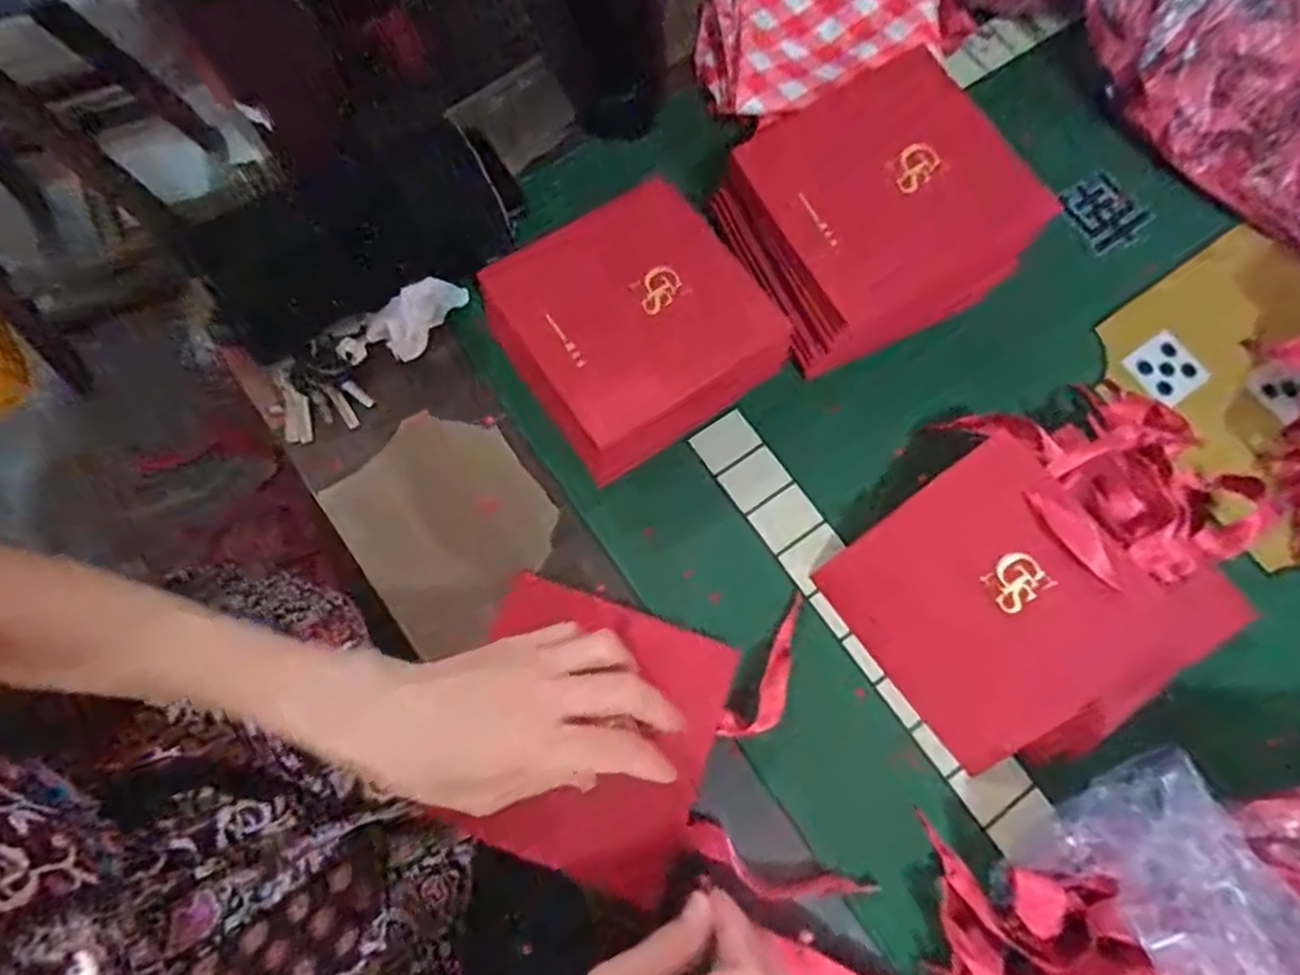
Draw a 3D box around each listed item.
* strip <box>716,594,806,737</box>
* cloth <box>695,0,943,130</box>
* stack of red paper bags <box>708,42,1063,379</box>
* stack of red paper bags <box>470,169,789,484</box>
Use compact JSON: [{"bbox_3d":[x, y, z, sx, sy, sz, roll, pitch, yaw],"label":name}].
[{"bbox_3d":[0.071,0.101,0.392,0.026,0.013,0.091,25,61,5],"label":"strip"},{"bbox_3d":[0.113,-0.336,0.514,0.177,0.033,0.134,-32,77,-11],"label":"cloth"},{"bbox_3d":[0.138,-0.165,0.428,0.164,0.044,0.152,-34,95,4],"label":"stack of red paper bags"},{"bbox_3d":[-0.011,-0.103,0.439,0.152,0.059,0.145,-32,78,-11],"label":"stack of red paper bags"}]

